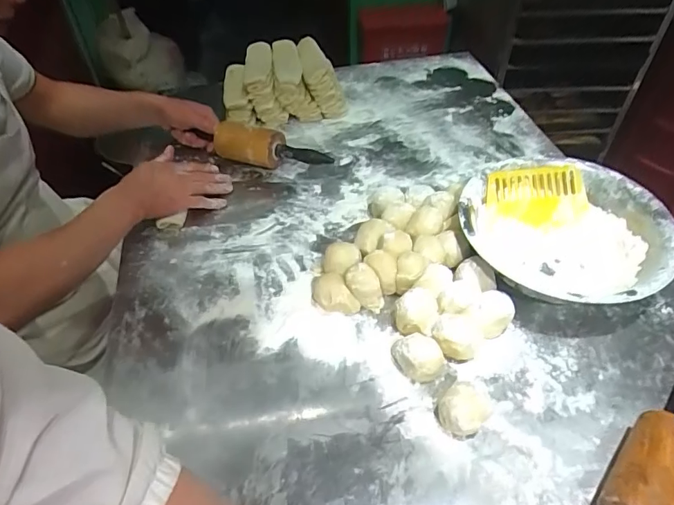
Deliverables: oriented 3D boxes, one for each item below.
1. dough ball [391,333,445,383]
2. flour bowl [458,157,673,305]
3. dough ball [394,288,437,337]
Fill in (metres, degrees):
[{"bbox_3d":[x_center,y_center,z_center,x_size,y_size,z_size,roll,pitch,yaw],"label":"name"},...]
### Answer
[{"bbox_3d":[0.098,0.127,0.574,0.062,0.048,0.042,28,54,25],"label":"dough ball"},{"bbox_3d":[0.325,-0.028,0.686,0.271,0.087,0.237,24,52,22],"label":"flour bowl"},{"bbox_3d":[0.104,0.083,0.621,0.051,0.045,0.060,16,49,15],"label":"dough ball"}]

